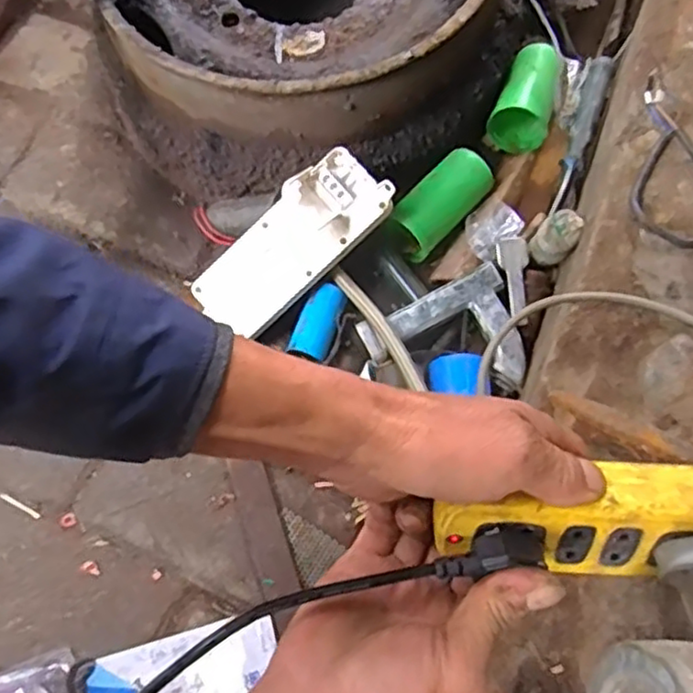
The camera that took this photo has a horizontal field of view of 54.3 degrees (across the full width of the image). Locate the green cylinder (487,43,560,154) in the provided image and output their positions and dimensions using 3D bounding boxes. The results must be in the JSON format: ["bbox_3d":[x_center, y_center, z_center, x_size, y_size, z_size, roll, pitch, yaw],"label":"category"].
[{"bbox_3d":[0.186,-0.256,0.690,0.058,0.046,0.111,19,69,9],"label":"green cylinder"}]

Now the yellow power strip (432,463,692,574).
[{"bbox_3d":[0.139,0.084,0.330,0.186,0.044,0.047,-4,67,3],"label":"yellow power strip"}]

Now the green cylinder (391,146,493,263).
[{"bbox_3d":[0.091,-0.142,0.659,0.054,0.051,0.120,38,73,16],"label":"green cylinder"}]

